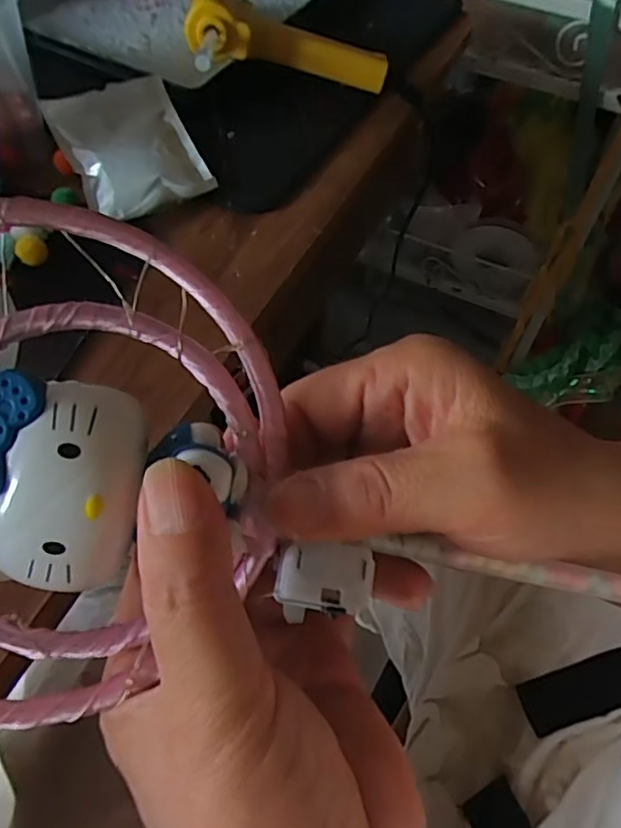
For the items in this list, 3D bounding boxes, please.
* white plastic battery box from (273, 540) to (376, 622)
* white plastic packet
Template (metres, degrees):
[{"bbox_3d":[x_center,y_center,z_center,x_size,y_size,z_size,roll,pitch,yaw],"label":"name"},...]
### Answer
[{"bbox_3d":[0.004,0.045,0.169,0.025,0.008,0.018,4,57,1],"label":"white plastic battery box"},{"bbox_3d":[-0.105,-0.156,0.357,0.070,0.019,0.098,-23,61,-15],"label":"white plastic packet"}]

